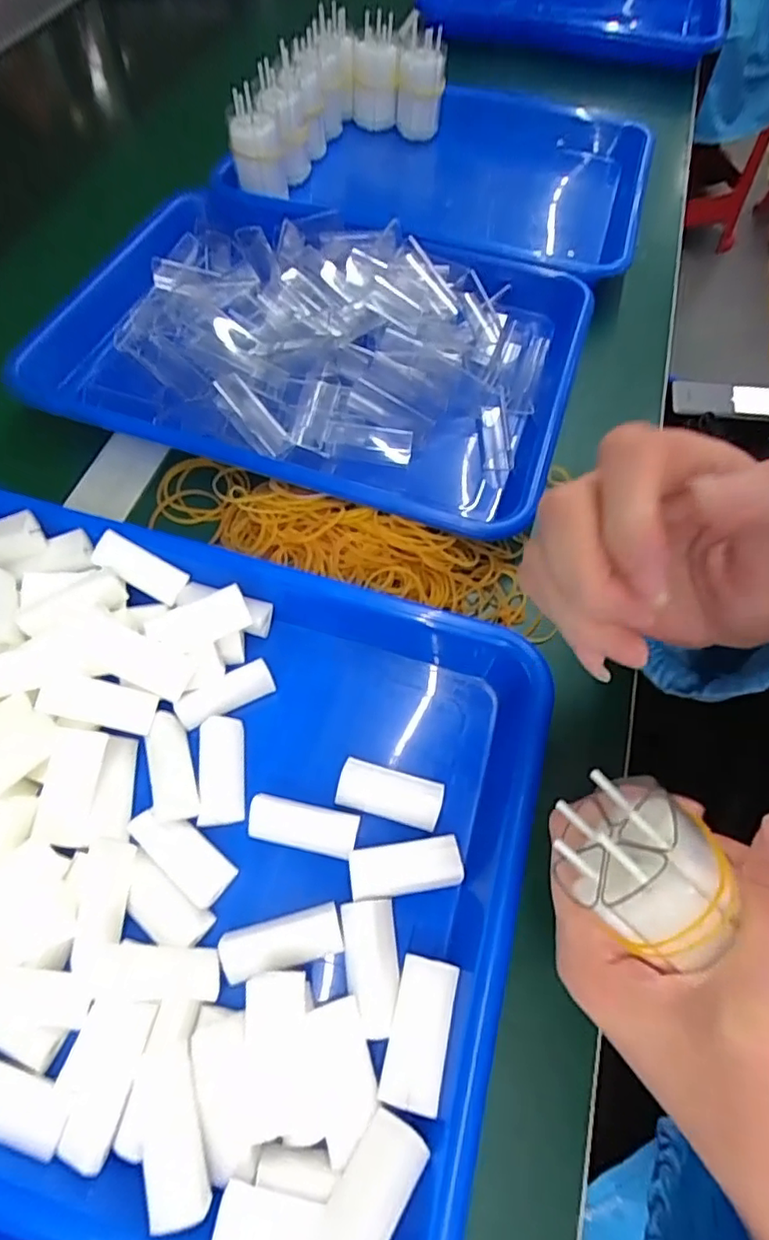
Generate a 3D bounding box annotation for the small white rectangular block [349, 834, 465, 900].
[{"bbox_3d":[0.009,0.102,0.240,0.045,0.011,0.020,-7,63,-5],"label":"small white rectangular block"}]

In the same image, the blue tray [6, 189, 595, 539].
[{"bbox_3d":[-0.048,-0.183,0.389,0.344,0.051,0.243,17,63,7],"label":"blue tray"}]

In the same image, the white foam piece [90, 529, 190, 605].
[{"bbox_3d":[-0.122,-0.026,0.290,0.045,0.007,0.017,31,64,-8],"label":"white foam piece"}]

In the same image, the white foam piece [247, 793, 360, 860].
[{"bbox_3d":[-0.035,0.086,0.246,0.045,0.011,0.018,11,62,4],"label":"white foam piece"}]

